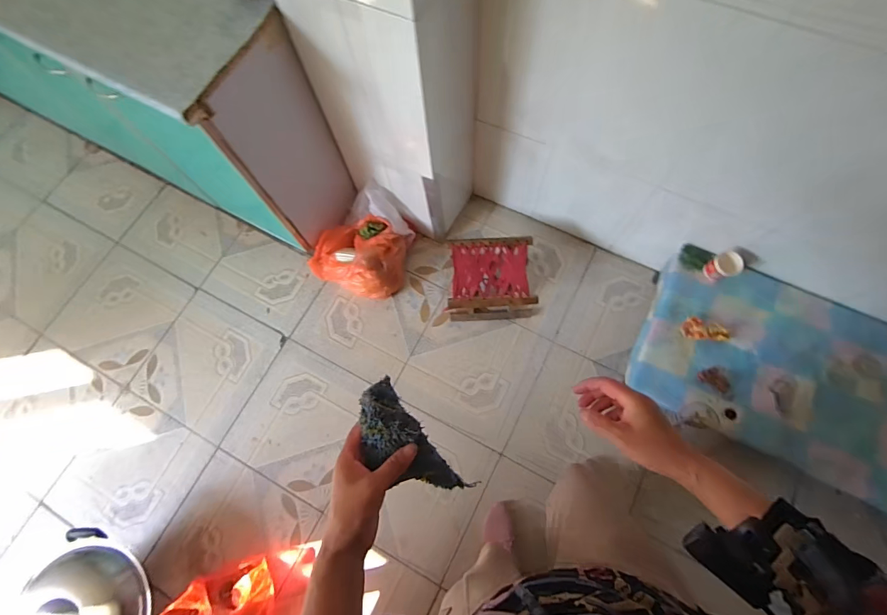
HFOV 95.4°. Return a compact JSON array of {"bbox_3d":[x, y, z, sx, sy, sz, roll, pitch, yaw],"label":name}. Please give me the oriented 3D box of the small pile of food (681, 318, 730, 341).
[{"bbox_3d":[0.716,0.064,1.109,0.114,0.025,0.060,11,73,7],"label":"small pile of food"}]

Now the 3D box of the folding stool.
[{"bbox_3d":[0.154,-0.092,1.326,0.258,0.179,0.236,-2,72,3],"label":"folding stool"}]

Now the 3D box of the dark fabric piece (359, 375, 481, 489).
[{"bbox_3d":[-0.039,0.151,0.438,0.145,0.037,0.065,45,81,2],"label":"dark fabric piece"}]

